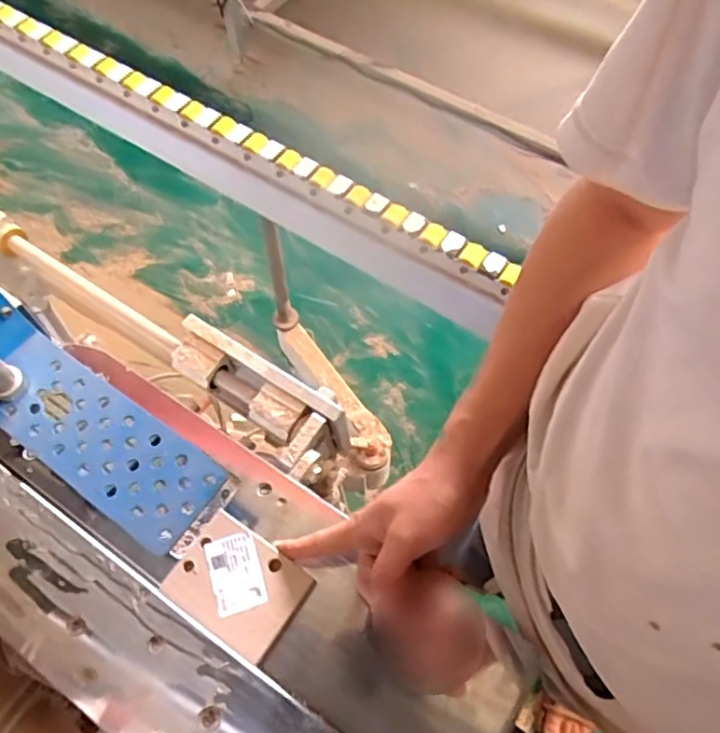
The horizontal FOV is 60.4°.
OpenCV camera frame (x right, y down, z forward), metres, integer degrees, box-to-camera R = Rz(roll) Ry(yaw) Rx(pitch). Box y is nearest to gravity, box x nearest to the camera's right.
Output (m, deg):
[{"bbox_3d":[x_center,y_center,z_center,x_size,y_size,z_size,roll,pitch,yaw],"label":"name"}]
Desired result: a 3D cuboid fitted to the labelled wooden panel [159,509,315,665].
[{"bbox_3d":[-0.099,0.176,0.501,0.101,0.009,0.077,32,68,15],"label":"labelled wooden panel"}]

